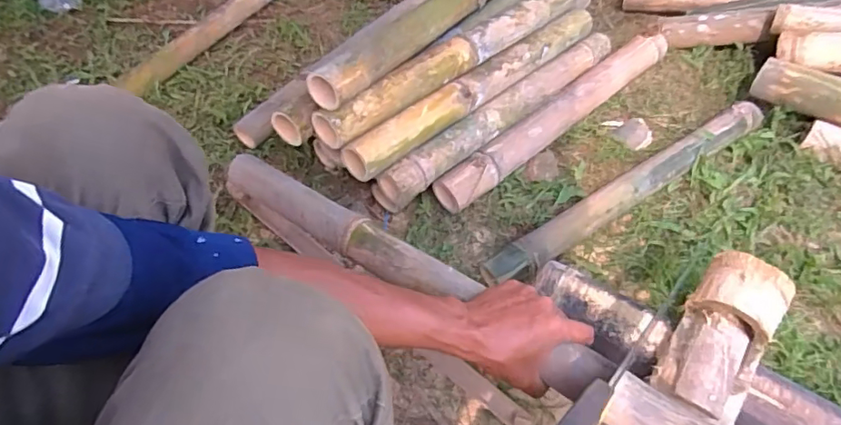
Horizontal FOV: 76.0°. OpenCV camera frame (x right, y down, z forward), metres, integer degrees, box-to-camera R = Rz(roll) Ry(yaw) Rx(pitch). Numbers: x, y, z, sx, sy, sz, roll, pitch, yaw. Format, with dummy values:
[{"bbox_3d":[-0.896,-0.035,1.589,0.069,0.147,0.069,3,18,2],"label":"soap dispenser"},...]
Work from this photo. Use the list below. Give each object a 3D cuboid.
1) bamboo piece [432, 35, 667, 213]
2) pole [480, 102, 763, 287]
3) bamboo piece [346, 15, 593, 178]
[{"bbox_3d":[0.269,-0.185,1.027,0.613,0.073,0.064,-35,57,-25],"label":"bamboo piece"},{"bbox_3d":[0.356,-0.042,0.906,0.617,0.057,0.057,-28,54,-20],"label":"pole"},{"bbox_3d":[0.119,-0.229,0.931,0.617,0.068,0.061,-37,57,-26],"label":"bamboo piece"}]

